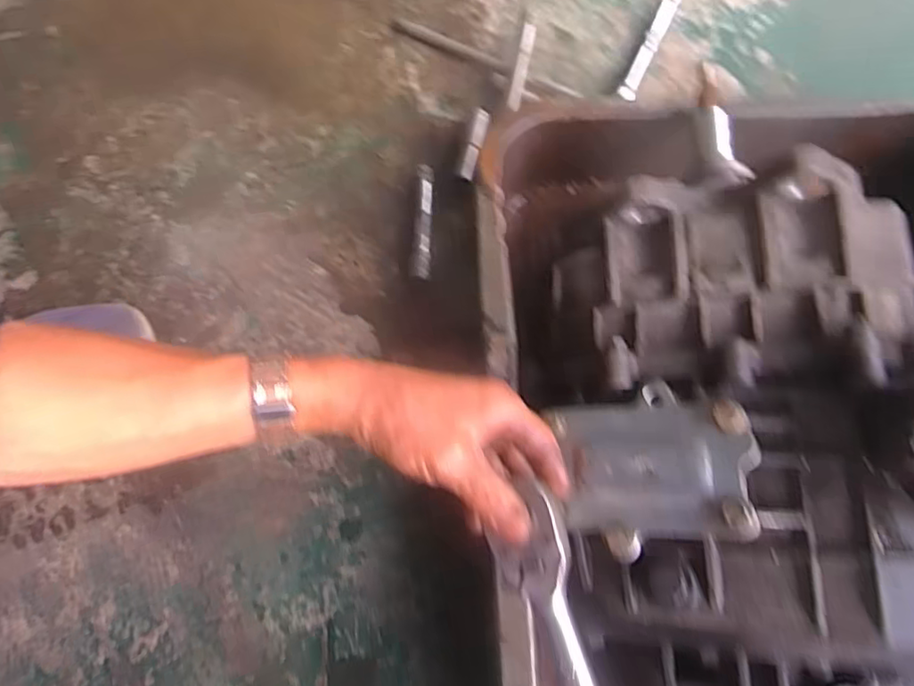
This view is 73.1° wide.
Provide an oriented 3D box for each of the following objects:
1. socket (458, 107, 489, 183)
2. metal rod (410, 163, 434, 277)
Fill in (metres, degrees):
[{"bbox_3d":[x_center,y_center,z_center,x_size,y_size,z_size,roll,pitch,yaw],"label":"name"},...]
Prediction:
[{"bbox_3d":[0.017,-0.198,0.618,0.016,0.013,0.089,11,72,4],"label":"socket"},{"bbox_3d":[-0.032,-0.118,0.594,0.019,0.012,0.122,3,72,1],"label":"metal rod"}]

